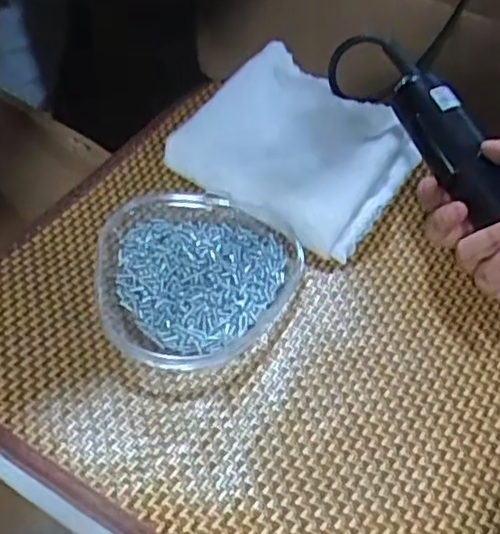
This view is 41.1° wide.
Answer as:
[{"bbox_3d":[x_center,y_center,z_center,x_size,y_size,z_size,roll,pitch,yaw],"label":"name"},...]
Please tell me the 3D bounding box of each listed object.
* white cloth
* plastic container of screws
[{"bbox_3d":[0.038,-0.093,0.509,0.160,0.042,0.137,30,57,23],"label":"white cloth"},{"bbox_3d":[-0.043,0.001,0.457,0.141,0.020,0.135,-1,51,1],"label":"plastic container of screws"}]

